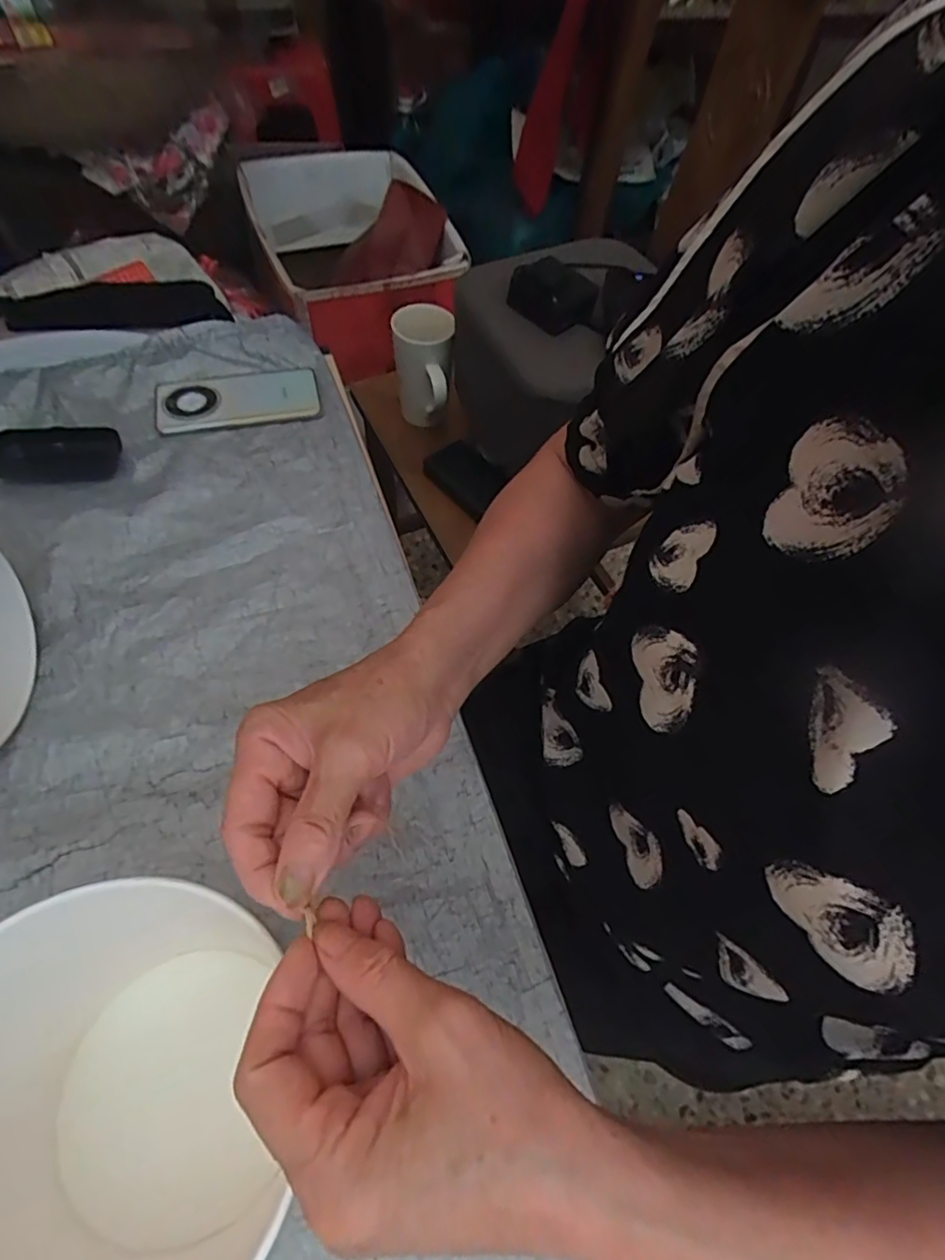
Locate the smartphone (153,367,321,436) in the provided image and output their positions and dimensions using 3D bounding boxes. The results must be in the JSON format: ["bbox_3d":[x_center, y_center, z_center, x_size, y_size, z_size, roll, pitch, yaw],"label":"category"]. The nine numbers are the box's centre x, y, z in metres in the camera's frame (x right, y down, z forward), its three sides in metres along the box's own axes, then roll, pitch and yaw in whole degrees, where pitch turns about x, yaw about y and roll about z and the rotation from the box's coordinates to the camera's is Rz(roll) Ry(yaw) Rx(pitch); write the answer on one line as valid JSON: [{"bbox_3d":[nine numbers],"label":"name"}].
[{"bbox_3d":[-0.245,-0.244,0.636,0.162,0.013,0.077,-16,61,-15],"label":"smartphone"}]

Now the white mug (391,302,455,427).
[{"bbox_3d":[-0.068,-0.359,0.833,0.075,0.137,0.081,3,58,-3],"label":"white mug"}]

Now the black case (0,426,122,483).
[{"bbox_3d":[-0.388,-0.165,0.562,0.102,0.022,0.052,-5,59,-8],"label":"black case"}]

